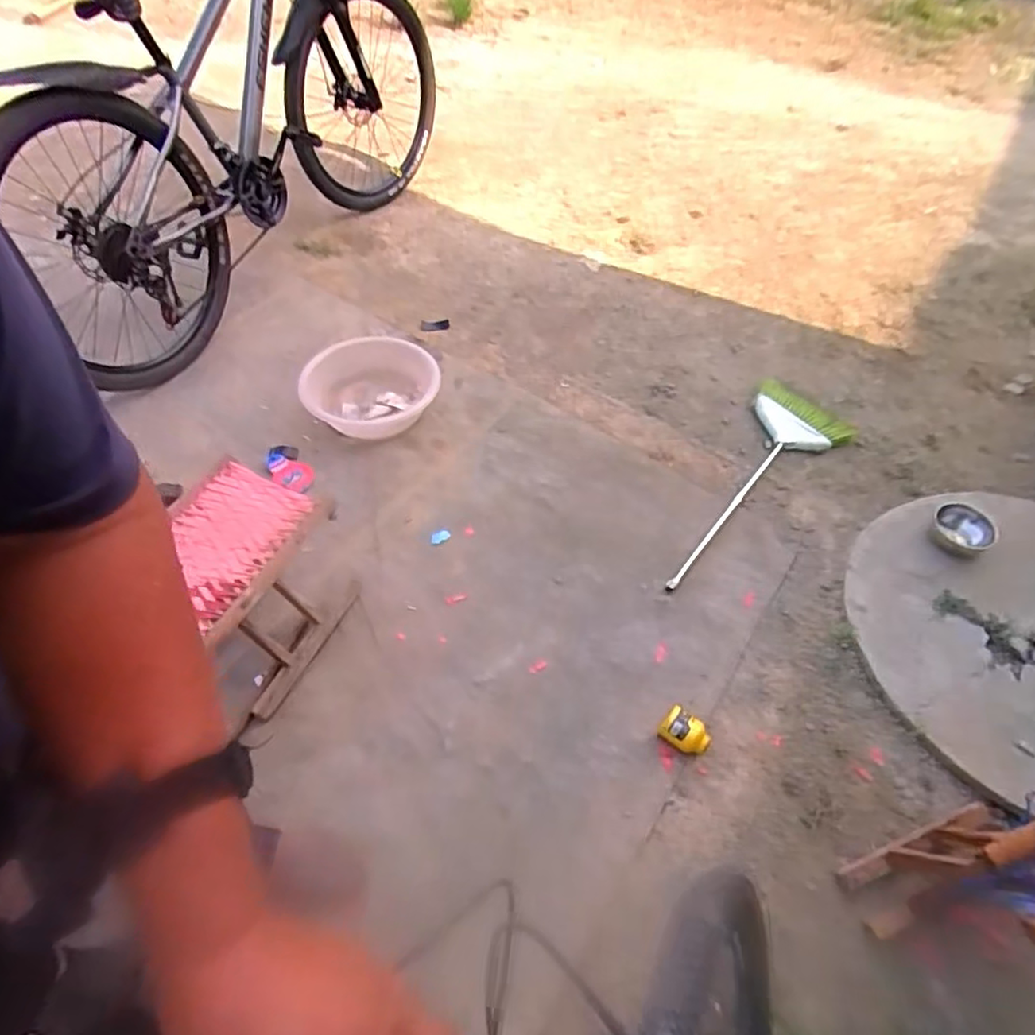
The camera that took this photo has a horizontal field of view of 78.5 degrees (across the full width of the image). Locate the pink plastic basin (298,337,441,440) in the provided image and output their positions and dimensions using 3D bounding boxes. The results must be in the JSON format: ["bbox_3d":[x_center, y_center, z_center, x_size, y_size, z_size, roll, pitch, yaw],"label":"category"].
[{"bbox_3d":[-0.387,-0.343,1.657,0.344,0.100,0.336,1,56,-2],"label":"pink plastic basin"}]

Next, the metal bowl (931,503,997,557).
[{"bbox_3d":[0.986,0.029,1.407,0.117,0.055,0.121,1,56,-2],"label":"metal bowl"}]

